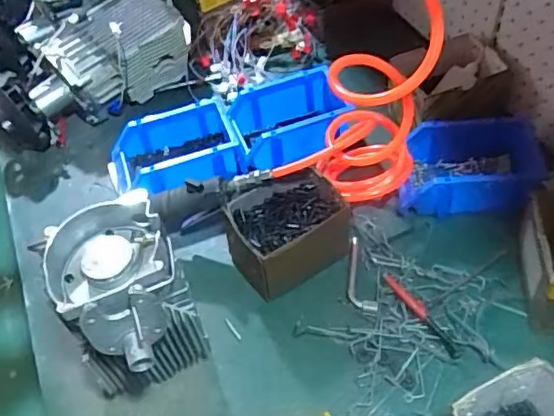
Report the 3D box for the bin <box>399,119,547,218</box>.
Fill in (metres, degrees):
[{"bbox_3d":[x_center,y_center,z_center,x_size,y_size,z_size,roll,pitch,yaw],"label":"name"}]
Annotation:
[{"bbox_3d":[0.262,-0.053,0.801,0.186,0.085,0.113,-1,50,5],"label":"bin"}]

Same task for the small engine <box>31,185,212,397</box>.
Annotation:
[{"bbox_3d":[-0.150,0.118,0.628,0.132,0.207,0.162,-32,54,-19],"label":"small engine"}]

